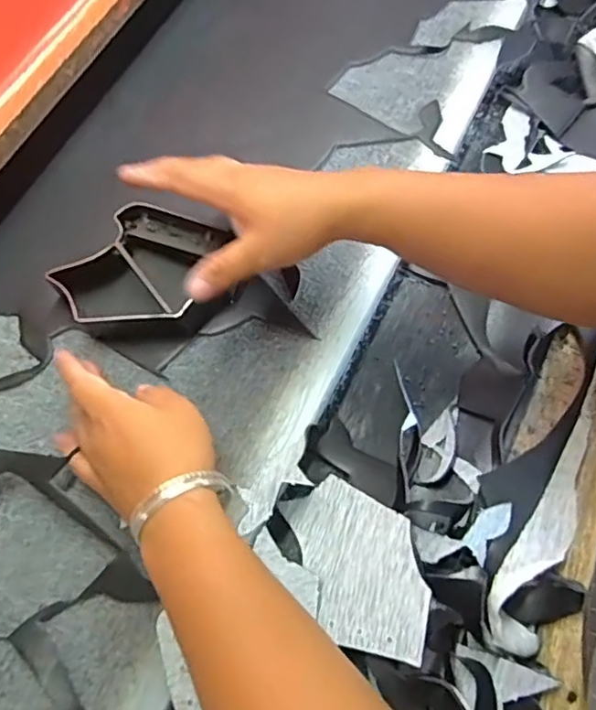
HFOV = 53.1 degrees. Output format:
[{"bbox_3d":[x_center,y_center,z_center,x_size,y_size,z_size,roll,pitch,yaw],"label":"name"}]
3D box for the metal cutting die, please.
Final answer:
[{"bbox_3d":[-0.118,-0.061,0.478,0.128,0.036,0.115,17,68,8],"label":"metal cutting die"}]

